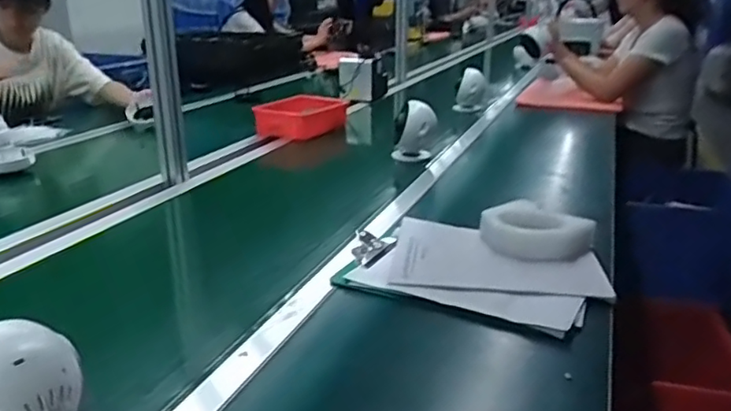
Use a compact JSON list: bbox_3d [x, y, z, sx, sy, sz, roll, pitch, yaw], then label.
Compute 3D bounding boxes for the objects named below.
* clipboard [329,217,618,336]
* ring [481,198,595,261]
[{"bbox_3d":[0.147,0.093,0.863,0.350,0.024,0.257,14,24,33],"label":"clipboard"},{"bbox_3d":[0.262,0.043,0.957,0.161,0.053,0.114,17,26,38],"label":"ring"}]

